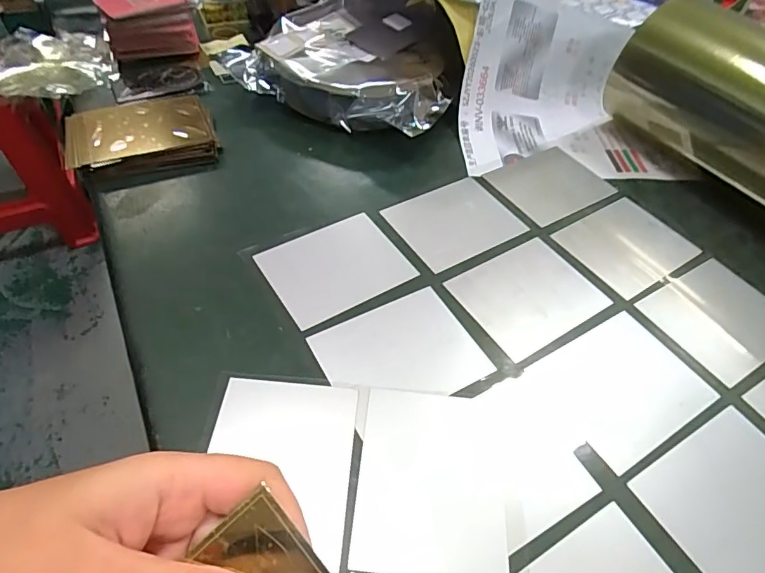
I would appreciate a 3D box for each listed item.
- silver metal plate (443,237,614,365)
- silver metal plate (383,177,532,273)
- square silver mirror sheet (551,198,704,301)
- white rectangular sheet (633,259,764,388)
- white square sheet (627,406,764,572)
[{"bbox_3d":[0.107,0.004,0.357,0.096,0.004,0.080,-25,56,-23],"label":"silver metal plate"},{"bbox_3d":[0.059,-0.056,0.405,0.096,0.006,0.081,-24,56,-22],"label":"silver metal plate"},{"bbox_3d":[0.203,-0.035,0.404,0.101,0.005,0.080,-25,56,-22],"label":"square silver mirror sheet"},{"bbox_3d":[0.250,0.021,0.359,0.097,0.004,0.079,-24,56,-22],"label":"white rectangular sheet"},{"bbox_3d":[0.200,0.119,0.269,0.100,0.004,0.078,-23,56,-21],"label":"white square sheet"}]

